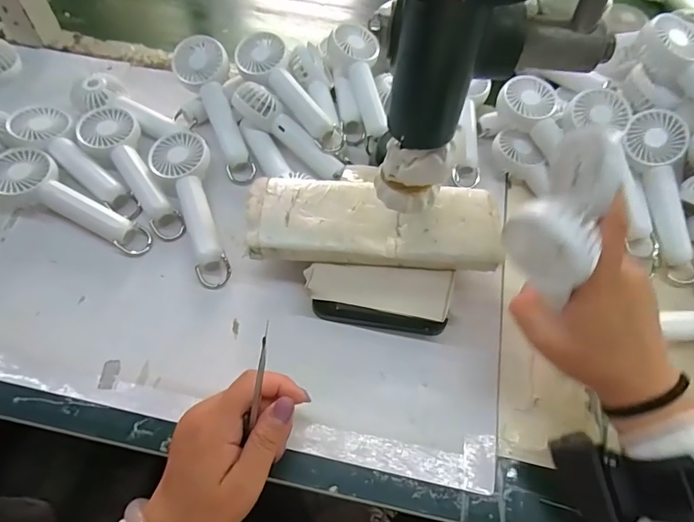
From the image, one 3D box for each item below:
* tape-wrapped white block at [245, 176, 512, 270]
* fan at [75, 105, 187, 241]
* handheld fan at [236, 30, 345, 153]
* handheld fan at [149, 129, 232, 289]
[{"bbox_3d":[0.022,-0.035,0.386,0.210,0.020,0.078,3,58,-1],"label":"tape-wrapped white block"},{"bbox_3d":[-0.210,-0.095,0.447,0.054,0.028,0.168,-37,67,-23],"label":"fan"},{"bbox_3d":[-0.065,-0.179,0.473,0.053,0.043,0.159,-29,64,-20],"label":"handheld fan"},{"bbox_3d":[-0.144,-0.063,0.429,0.054,0.031,0.178,-23,62,-17],"label":"handheld fan"}]

